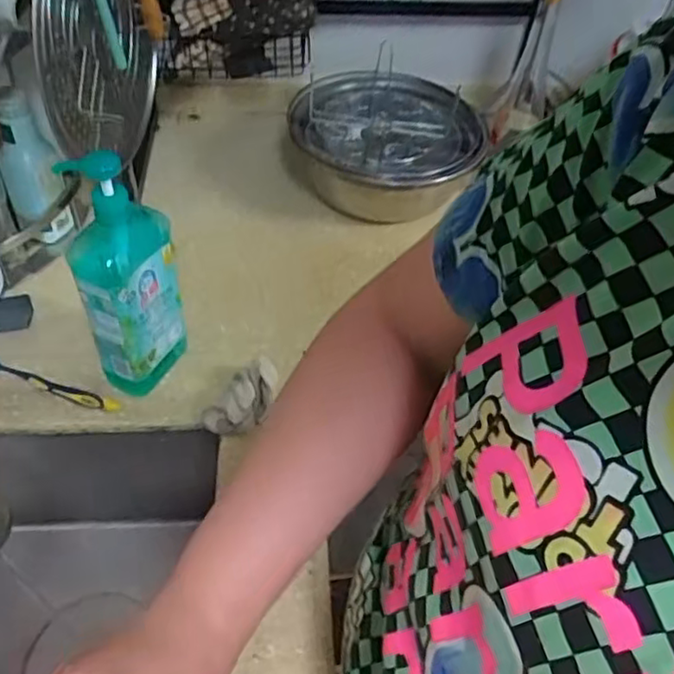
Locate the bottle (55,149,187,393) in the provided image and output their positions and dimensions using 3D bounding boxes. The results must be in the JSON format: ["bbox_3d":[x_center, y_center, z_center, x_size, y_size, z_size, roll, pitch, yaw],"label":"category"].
[{"bbox_3d":[-0.213,-0.061,0.670,0.060,0.278,0.097,21,50,15],"label":"bottle"}]

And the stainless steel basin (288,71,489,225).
[{"bbox_3d":[0.068,-0.275,0.977,0.258,0.137,0.242,2,47,-2],"label":"stainless steel basin"}]

